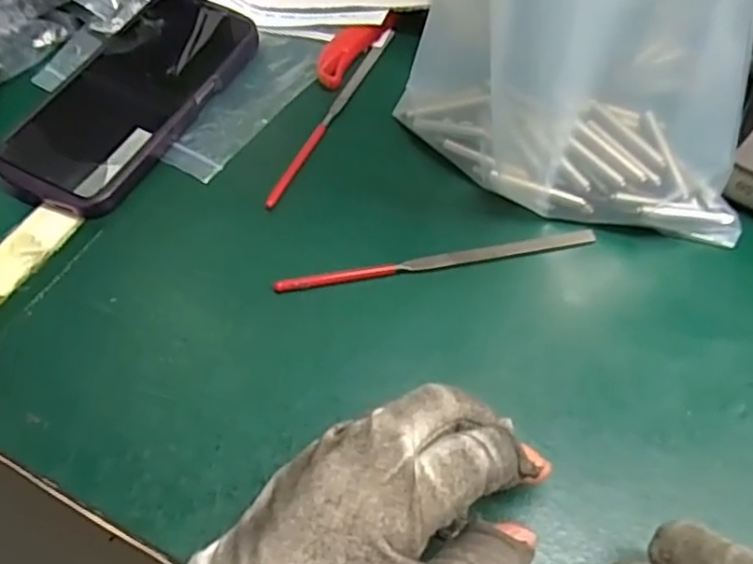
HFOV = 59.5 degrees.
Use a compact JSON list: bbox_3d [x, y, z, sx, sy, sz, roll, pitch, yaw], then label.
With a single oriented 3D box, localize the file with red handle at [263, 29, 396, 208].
[{"bbox_3d":[-0.026,-0.099,0.387,0.010,0.005,0.155,19,59,17],"label":"file with red handle"}]

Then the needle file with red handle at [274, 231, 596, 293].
[{"bbox_3d":[0.029,-0.010,0.323,0.155,0.005,0.010,-11,55,-3],"label":"needle file with red handle"}]

